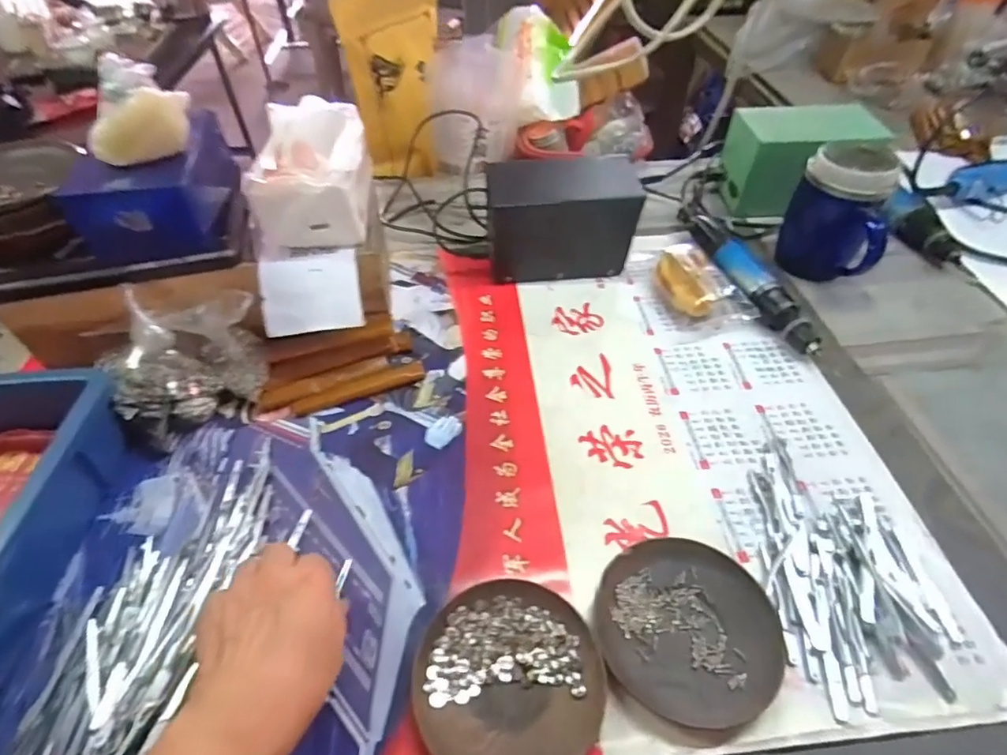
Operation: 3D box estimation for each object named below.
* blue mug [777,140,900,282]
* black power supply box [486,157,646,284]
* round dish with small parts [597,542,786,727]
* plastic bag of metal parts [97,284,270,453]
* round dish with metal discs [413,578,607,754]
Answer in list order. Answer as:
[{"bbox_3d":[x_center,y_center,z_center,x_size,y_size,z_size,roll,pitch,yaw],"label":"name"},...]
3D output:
[{"bbox_3d":[0.349,-0.164,0.562,0.090,0.121,0.085,20,50,18],"label":"blue mug"},{"bbox_3d":[0.063,-0.175,0.596,0.162,0.115,0.076,0,47,1],"label":"black power supply box"},{"bbox_3d":[0.120,0.162,0.351,0.112,0.012,0.112,0,47,0],"label":"round dish with small parts"},{"bbox_3d":[-0.276,-0.017,0.465,0.131,0.094,0.101,-21,50,-18],"label":"plastic bag of metal parts"},{"bbox_3d":[0.003,0.186,0.335,0.111,0.013,0.120,0,47,0],"label":"round dish with metal discs"}]

